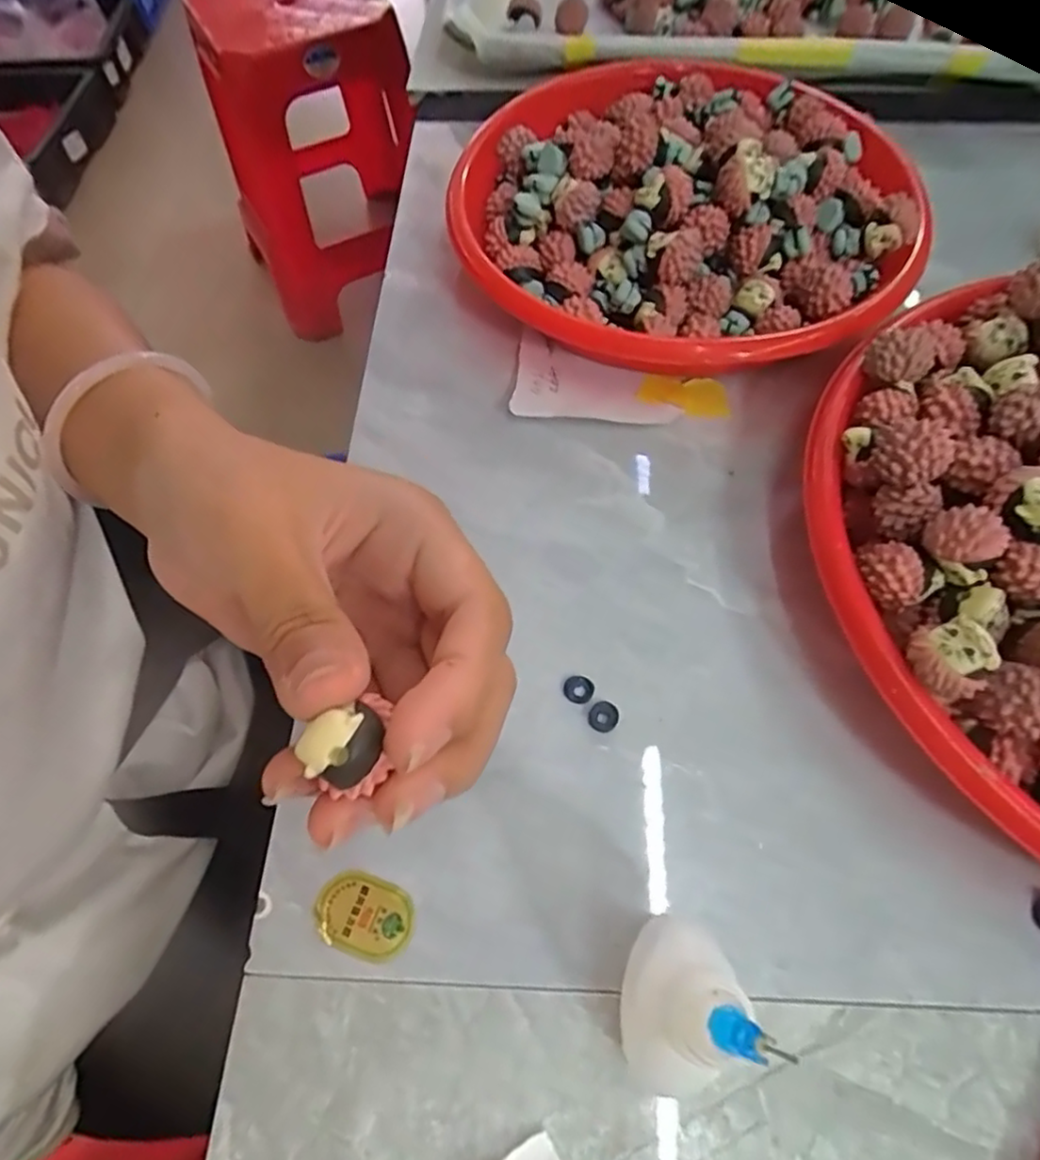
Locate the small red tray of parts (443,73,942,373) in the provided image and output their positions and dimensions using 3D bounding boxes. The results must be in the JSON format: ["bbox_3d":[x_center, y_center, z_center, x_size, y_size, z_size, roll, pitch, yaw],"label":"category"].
[{"bbox_3d":[0.067,-0.158,0.278,0.190,0.045,0.183,25,65,14],"label":"small red tray of parts"}]

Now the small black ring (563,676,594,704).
[{"bbox_3d":[0.019,0.034,0.205,0.009,0.004,0.009,-1,71,3],"label":"small black ring"}]

